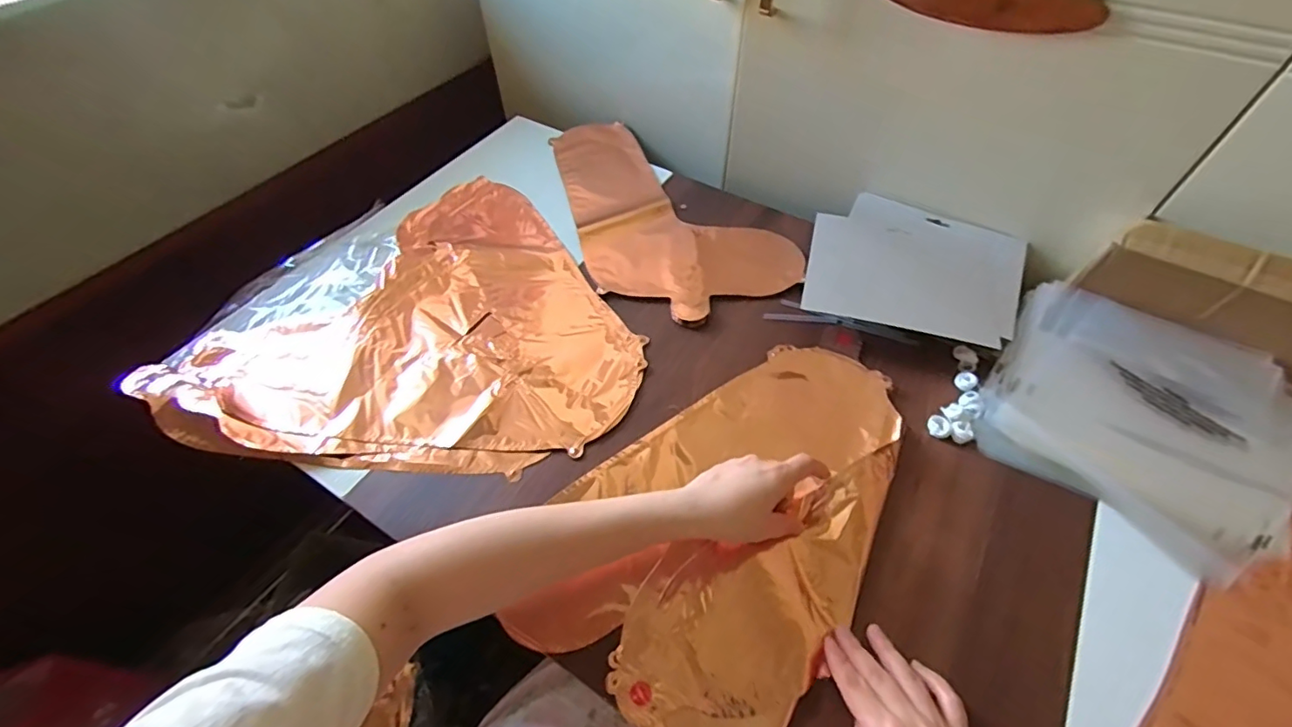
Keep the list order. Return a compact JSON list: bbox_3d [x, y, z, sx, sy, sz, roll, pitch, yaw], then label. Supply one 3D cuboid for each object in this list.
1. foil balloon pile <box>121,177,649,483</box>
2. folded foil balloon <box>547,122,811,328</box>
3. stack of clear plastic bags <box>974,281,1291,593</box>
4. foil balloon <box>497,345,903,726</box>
[{"bbox_3d":[-0.208,-0.025,0.576,0.378,0.032,0.431,30,60,21],"label":"foil balloon pile"},{"bbox_3d":[0.004,-0.210,0.721,0.227,0.012,0.406,-21,56,-14],"label":"folded foil balloon"},{"bbox_3d":[0.466,0.048,0.507,0.254,0.029,0.234,31,60,22],"label":"stack of clear plastic bags"},{"bbox_3d":[0.081,0.124,0.474,0.226,0.026,0.388,33,61,23],"label":"foil balloon"}]

